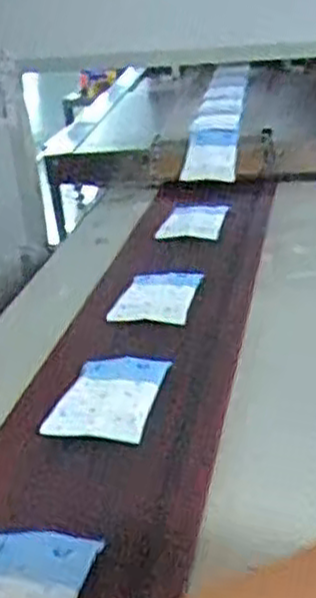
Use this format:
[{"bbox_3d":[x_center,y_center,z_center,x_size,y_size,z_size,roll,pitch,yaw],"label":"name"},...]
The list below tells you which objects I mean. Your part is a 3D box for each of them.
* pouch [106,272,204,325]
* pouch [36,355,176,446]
[{"bbox_3d":[-0.002,-0.003,0.903,0.090,0.017,0.110,1,27,15],"label":"pouch"},{"bbox_3d":[-0.044,0.087,0.713,0.089,0.009,0.130,2,27,17],"label":"pouch"}]

